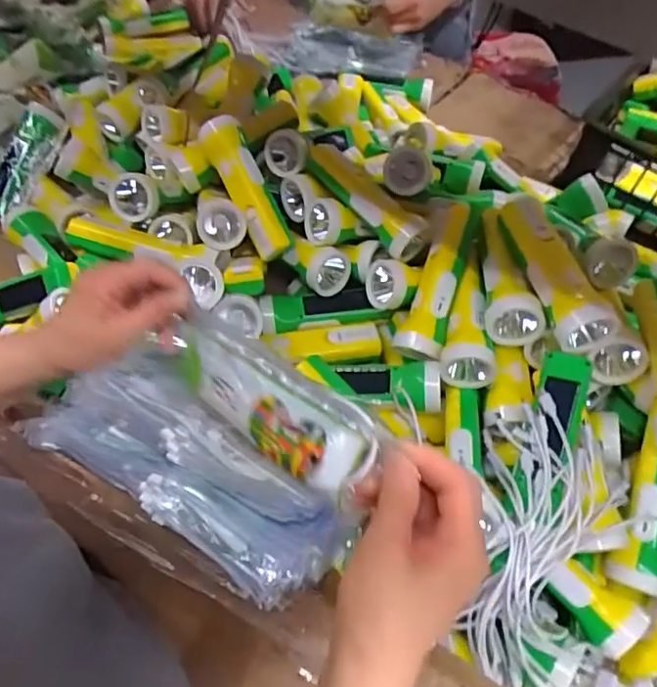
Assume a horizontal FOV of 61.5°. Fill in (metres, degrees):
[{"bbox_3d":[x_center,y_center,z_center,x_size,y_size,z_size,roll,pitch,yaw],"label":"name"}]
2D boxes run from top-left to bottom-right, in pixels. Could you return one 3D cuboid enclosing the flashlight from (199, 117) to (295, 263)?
[{"bbox_3d":[-0.094,-0.176,0.627,0.045,0.048,0.170,-25,82,-18],"label":"flashlight"}]

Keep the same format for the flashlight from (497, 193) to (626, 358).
[{"bbox_3d":[0.217,-0.072,0.534,0.060,0.055,0.166,-6,57,-6],"label":"flashlight"}]

